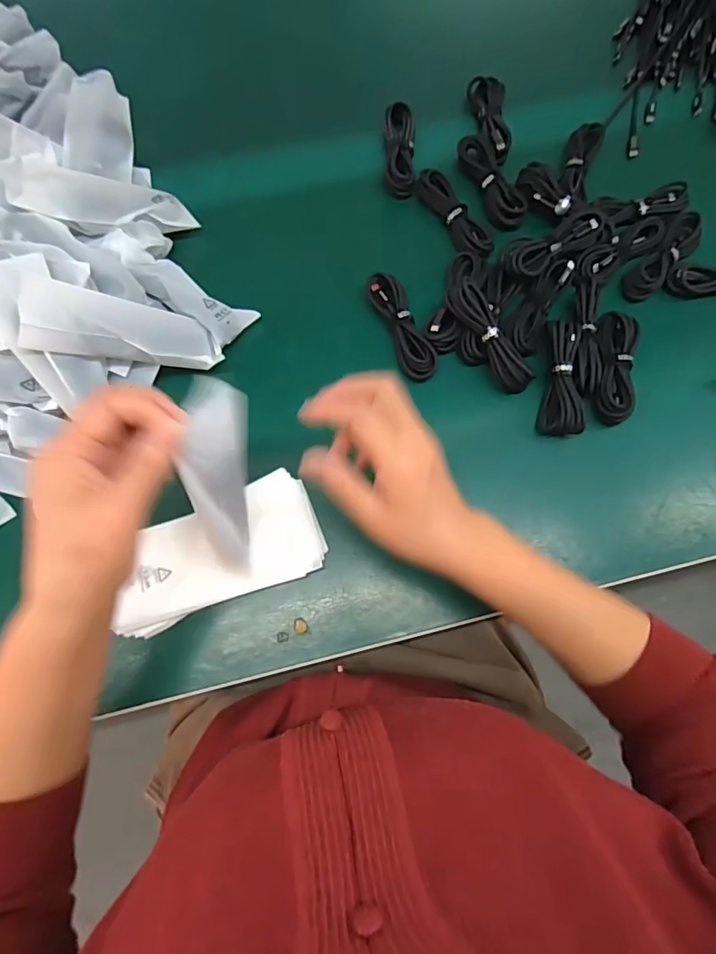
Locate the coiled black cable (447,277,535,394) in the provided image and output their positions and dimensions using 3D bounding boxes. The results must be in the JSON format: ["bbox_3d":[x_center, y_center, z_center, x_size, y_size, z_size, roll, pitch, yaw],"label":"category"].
[{"bbox_3d":[0.119,-0.127,0.430,0.029,0.022,0.111,-34,94,-10],"label":"coiled black cable"}]

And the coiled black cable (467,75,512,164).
[{"bbox_3d":[0.143,-0.386,0.516,0.037,0.018,0.117,0,74,-1],"label":"coiled black cable"}]

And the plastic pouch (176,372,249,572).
[{"bbox_3d":[-0.093,0.008,0.318,0.012,0.143,0.053,18,33,27],"label":"plastic pouch"}]

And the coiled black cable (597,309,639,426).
[{"bbox_3d":[0.236,-0.100,0.438,0.034,0.020,0.110,11,74,2],"label":"coiled black cable"}]

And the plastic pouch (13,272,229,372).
[{"bbox_3d":[-0.190,-0.121,0.392,0.142,0.039,0.041,3,71,-37],"label":"plastic pouch"}]

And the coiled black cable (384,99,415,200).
[{"bbox_3d":[0.044,-0.342,0.502,0.031,0.026,0.098,2,74,-1],"label":"coiled black cable"}]

